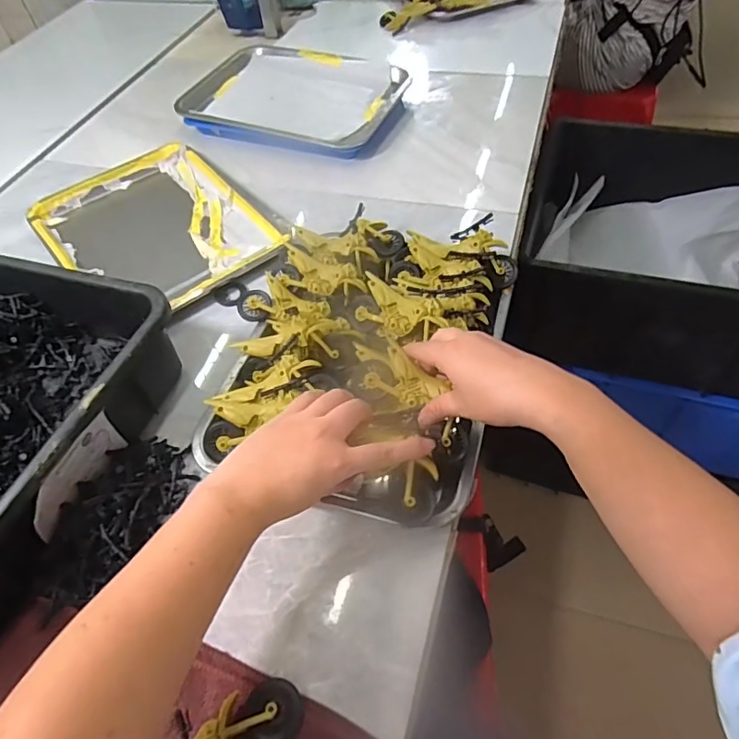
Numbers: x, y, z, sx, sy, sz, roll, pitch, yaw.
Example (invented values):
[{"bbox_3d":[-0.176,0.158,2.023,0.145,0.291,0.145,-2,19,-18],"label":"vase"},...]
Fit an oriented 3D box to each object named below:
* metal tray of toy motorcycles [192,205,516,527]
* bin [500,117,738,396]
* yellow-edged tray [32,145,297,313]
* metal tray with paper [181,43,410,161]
[{"bbox_3d":[-0.009,-0.038,0.533,0.277,0.066,0.333,14,55,16],"label":"metal tray of toy motorcycles"},{"bbox_3d":[0.546,-0.192,0.904,0.529,0.225,0.417,14,55,16],"label":"bin"},{"bbox_3d":[-0.296,-0.201,0.737,0.254,0.030,0.349,-34,56,-19],"label":"yellow-edged tray"},{"bbox_3d":[-0.129,-0.474,0.904,0.357,0.037,0.265,16,55,18],"label":"metal tray with paper"}]

